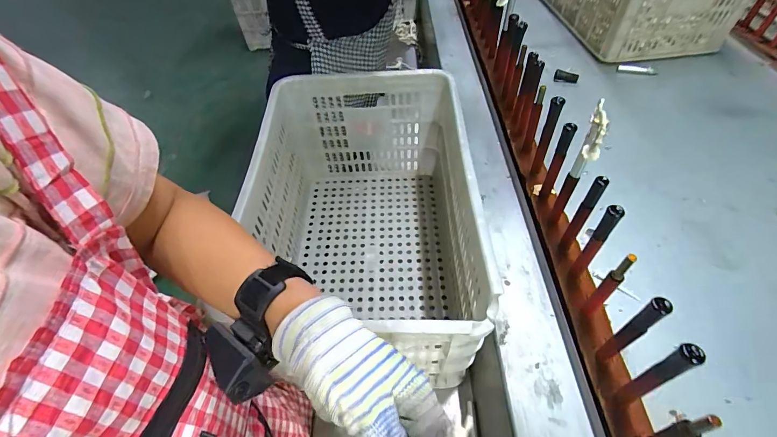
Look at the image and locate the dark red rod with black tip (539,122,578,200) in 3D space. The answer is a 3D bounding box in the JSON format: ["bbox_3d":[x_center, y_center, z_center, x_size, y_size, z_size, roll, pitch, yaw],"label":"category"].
[{"bbox_3d":[0.257,-0.083,0.542,0.017,0.146,0.015,19,56,20],"label":"dark red rod with black tip"}]

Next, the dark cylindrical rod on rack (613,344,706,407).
[{"bbox_3d":[0.256,0.158,0.346,0.021,0.143,0.018,-24,55,-9],"label":"dark cylindrical rod on rack"}]

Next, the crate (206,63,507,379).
[{"bbox_3d":[-0.037,0.000,0.669,0.354,0.290,0.543,-6,54,4],"label":"crate"}]

